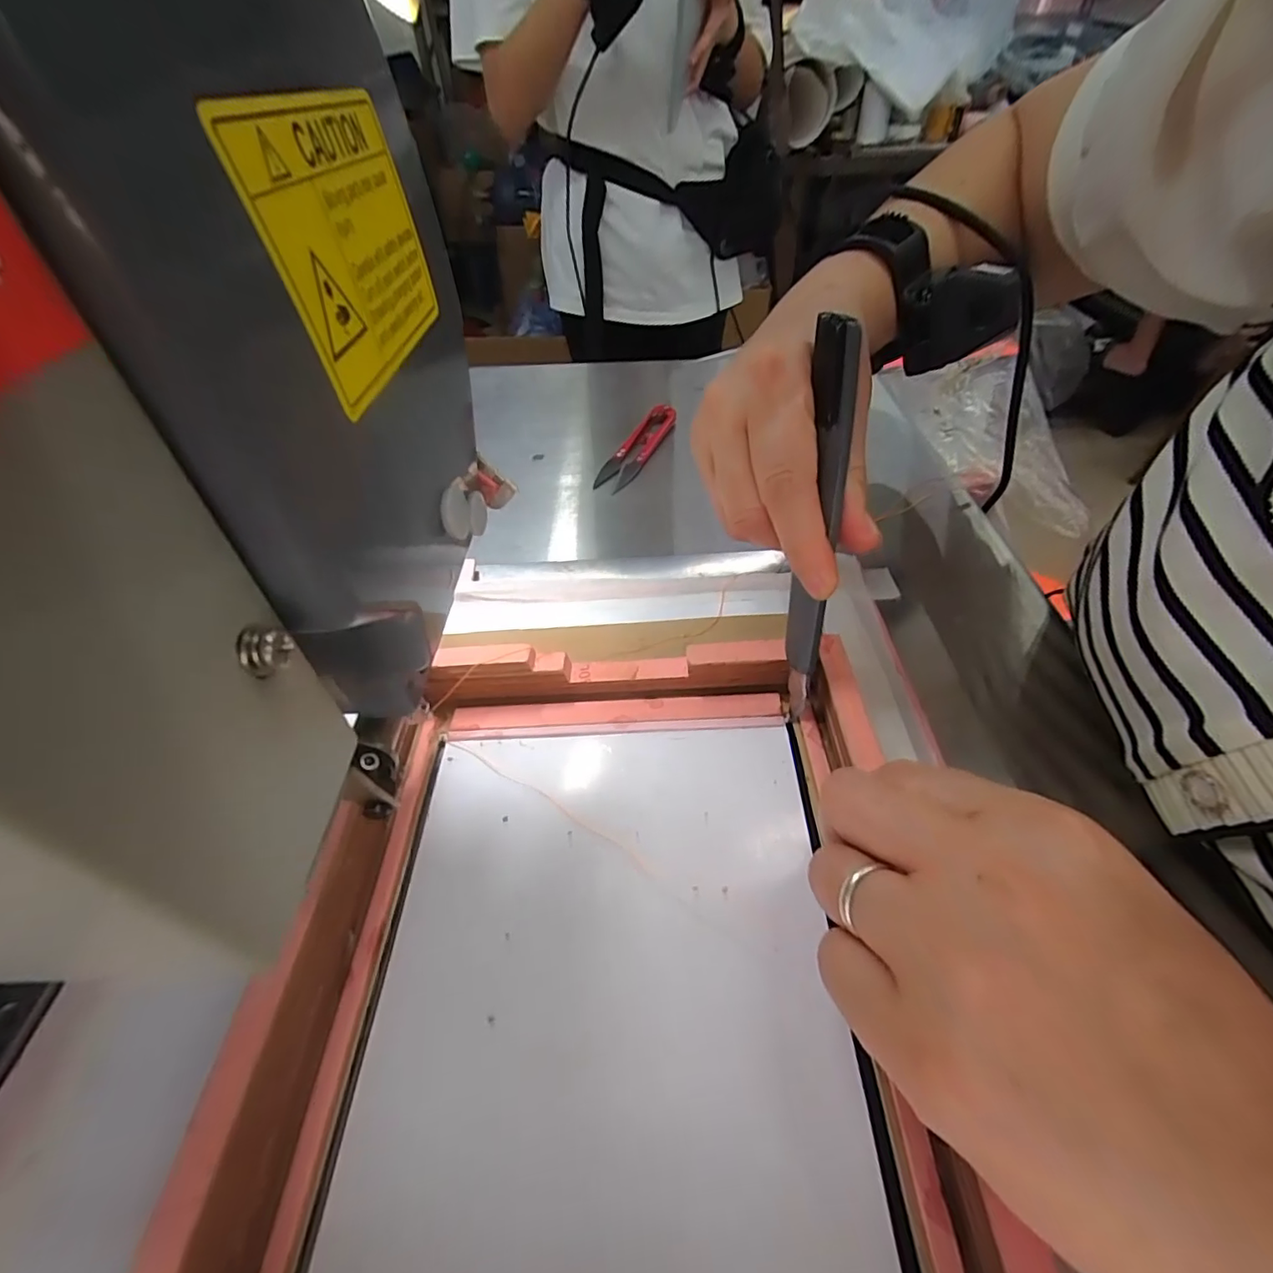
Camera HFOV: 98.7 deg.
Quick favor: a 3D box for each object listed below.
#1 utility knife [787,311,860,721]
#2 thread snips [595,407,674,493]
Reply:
[{"bbox_3d":[0.067,-0.035,0.204,0.011,0.145,0.020,2,26,5],"label":"utility knife"},{"bbox_3d":[0.002,-0.144,0.414,0.026,0.013,0.114,19,51,20],"label":"thread snips"}]

